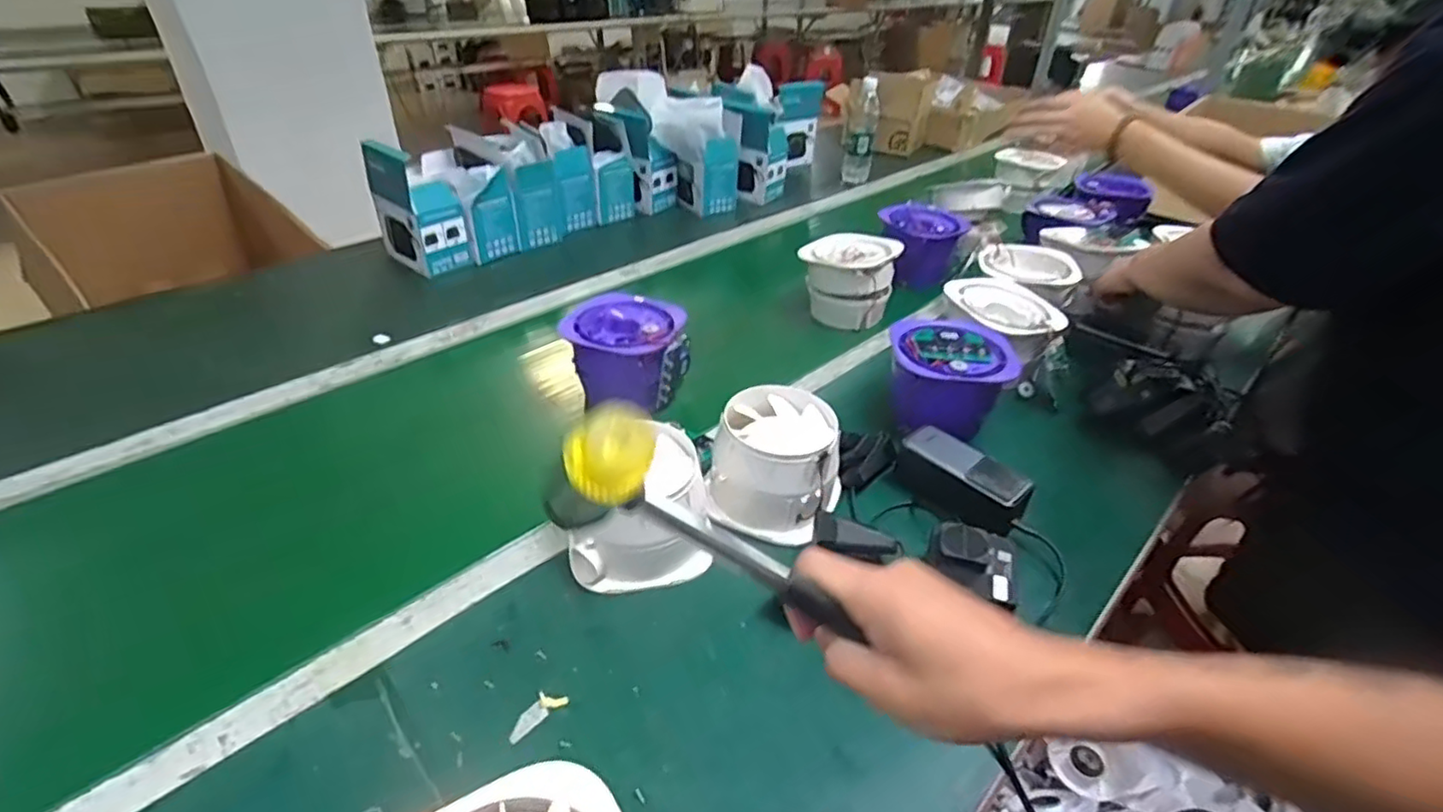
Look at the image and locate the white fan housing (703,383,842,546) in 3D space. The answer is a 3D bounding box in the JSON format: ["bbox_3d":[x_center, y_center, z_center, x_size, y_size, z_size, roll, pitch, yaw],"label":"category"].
[{"bbox_3d":[0.055,0.056,0.676,0.132,0.097,0.127,10,37,11],"label":"white fan housing"}]

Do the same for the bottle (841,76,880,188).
[{"bbox_3d":[0.331,-0.650,1.567,0.073,0.223,0.065,8,36,9],"label":"bottle"}]

